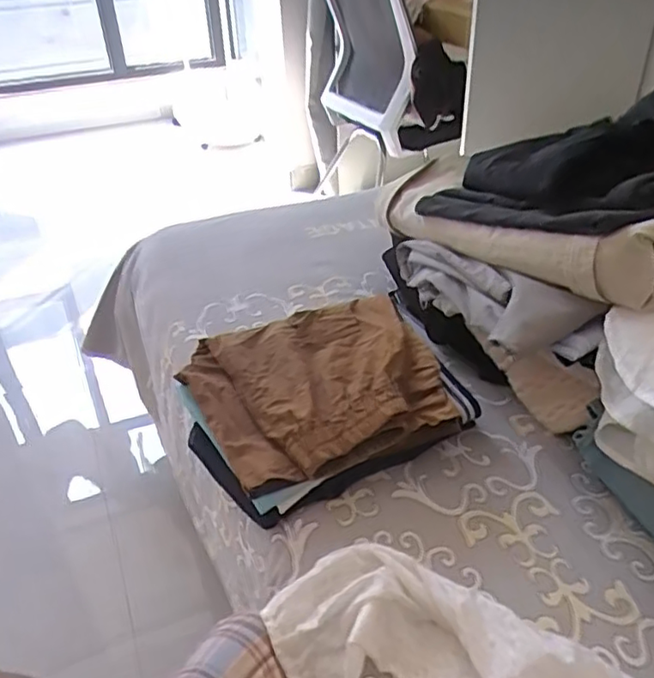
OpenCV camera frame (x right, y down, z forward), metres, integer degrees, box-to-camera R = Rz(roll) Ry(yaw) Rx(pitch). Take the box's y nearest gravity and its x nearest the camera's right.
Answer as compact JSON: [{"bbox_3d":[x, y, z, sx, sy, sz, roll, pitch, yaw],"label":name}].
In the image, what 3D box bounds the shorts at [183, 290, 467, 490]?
[{"bbox_3d":[-0.010,0.041,0.714,0.273,0.051,0.255,-15,36,-19],"label":"shorts"}]

